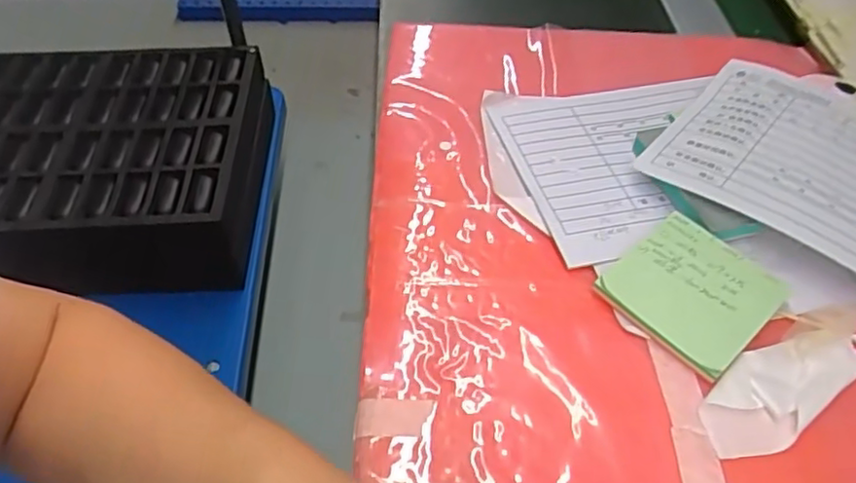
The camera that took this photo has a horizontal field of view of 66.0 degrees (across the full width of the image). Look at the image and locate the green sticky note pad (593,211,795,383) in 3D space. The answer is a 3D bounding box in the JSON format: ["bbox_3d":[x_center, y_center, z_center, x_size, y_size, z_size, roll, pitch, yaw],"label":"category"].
[{"bbox_3d":[0.144,0.026,0.360,0.078,0.011,0.075,-34,58,-27],"label":"green sticky note pad"}]

